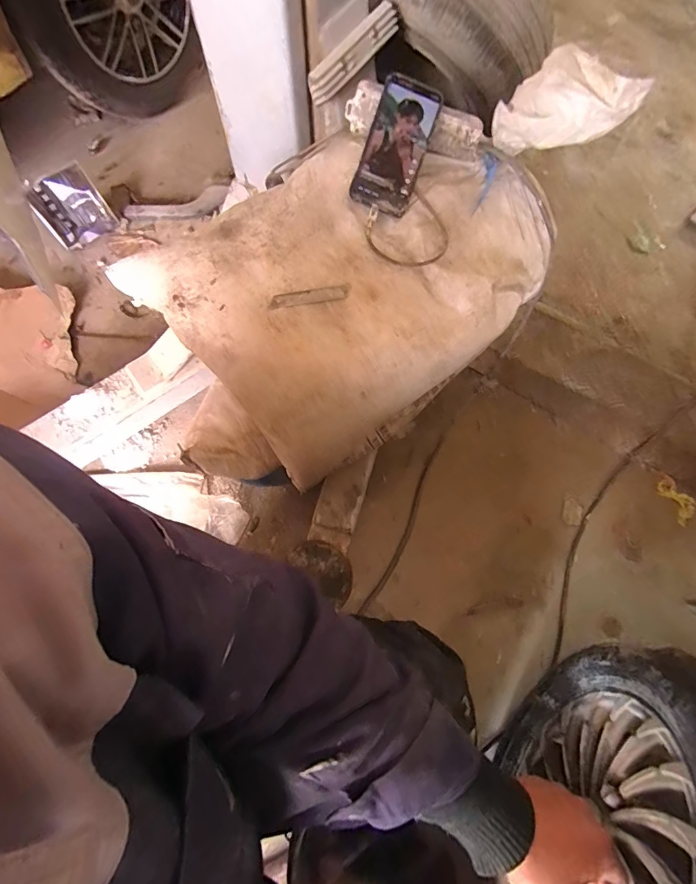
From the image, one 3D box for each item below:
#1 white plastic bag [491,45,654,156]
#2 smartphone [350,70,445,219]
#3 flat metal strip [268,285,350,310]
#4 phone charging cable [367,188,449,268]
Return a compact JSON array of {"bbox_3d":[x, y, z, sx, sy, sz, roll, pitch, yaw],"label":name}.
[{"bbox_3d":[0.240,-0.391,0.464,0.047,0.090,0.169,-38,37,-22],"label":"white plastic bag"},{"bbox_3d":[0.062,-0.376,0.508,0.074,0.014,0.164,19,93,-7],"label":"smartphone"},{"bbox_3d":[-0.046,-0.172,0.477,0.093,0.004,0.020,-8,78,0],"label":"flat metal strip"},{"bbox_3d":[0.079,-0.263,0.506,0.107,0.014,0.107,1,70,-2],"label":"phone charging cable"}]

